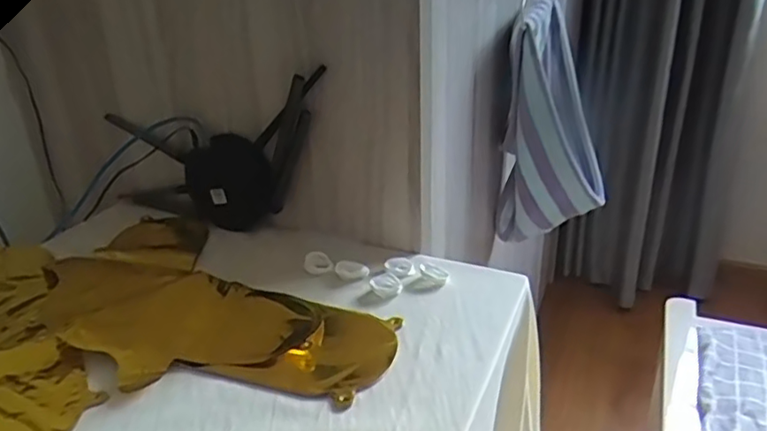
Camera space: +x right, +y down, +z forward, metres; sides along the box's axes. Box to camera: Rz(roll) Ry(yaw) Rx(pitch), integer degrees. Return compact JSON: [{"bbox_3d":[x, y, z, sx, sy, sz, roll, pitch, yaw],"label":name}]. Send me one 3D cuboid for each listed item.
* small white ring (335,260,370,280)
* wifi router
[{"bbox_3d":[-0.034,0.058,0.650,0.039,0.010,0.022,15,31,30],"label":"small white ring"},{"bbox_3d":[-0.201,-0.069,0.737,0.359,0.184,0.041,-15,16,33],"label":"wifi router"}]

